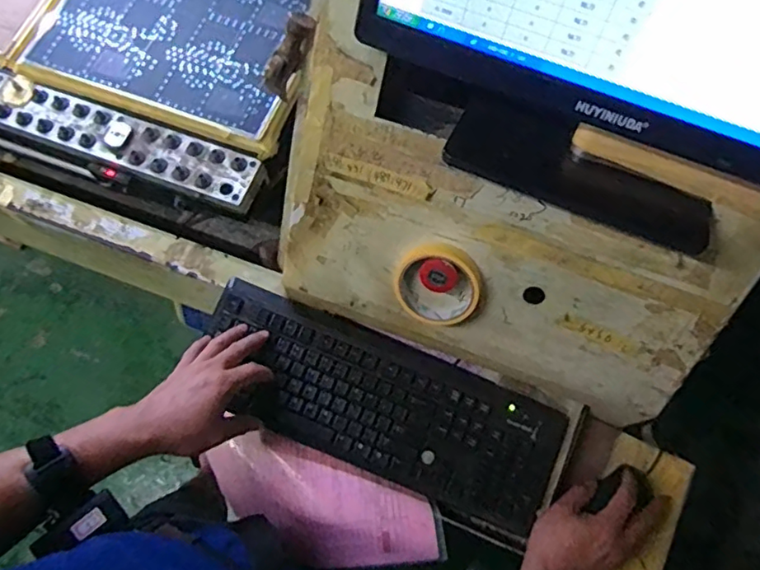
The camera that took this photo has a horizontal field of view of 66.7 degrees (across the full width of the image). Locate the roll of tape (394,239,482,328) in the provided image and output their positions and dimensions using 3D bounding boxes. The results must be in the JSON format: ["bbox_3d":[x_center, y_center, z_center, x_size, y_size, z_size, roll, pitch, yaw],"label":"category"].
[{"bbox_3d":[0.060,0.000,0.615,0.095,0.098,0.020,58,35,-20],"label":"roll of tape"}]

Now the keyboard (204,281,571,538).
[{"bbox_3d":[-0.001,0.141,0.695,0.440,0.022,0.158,26,72,2],"label":"keyboard"}]

